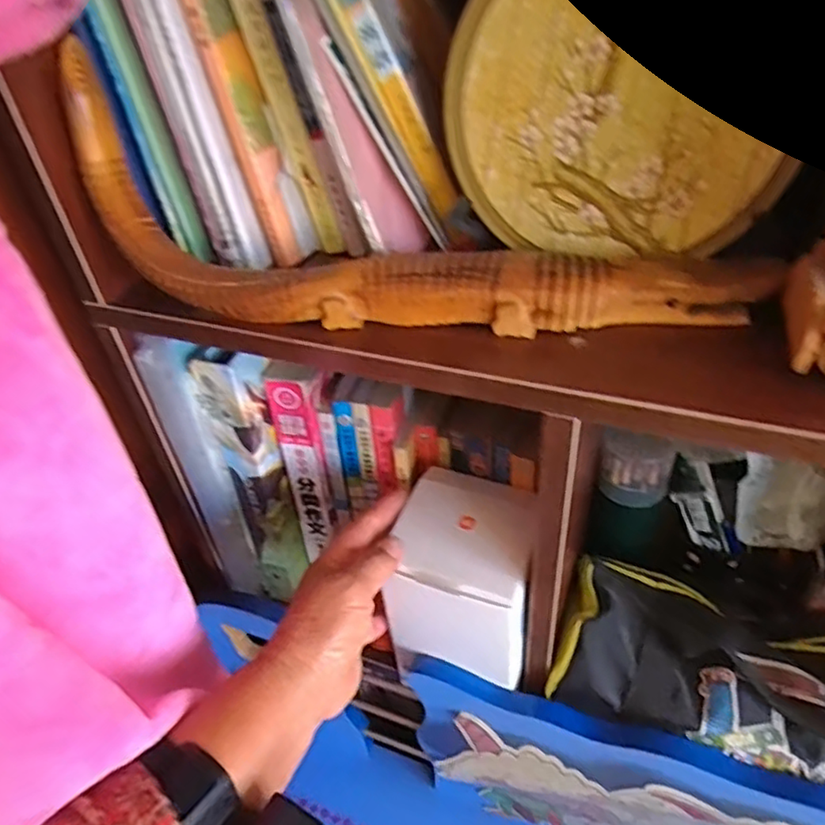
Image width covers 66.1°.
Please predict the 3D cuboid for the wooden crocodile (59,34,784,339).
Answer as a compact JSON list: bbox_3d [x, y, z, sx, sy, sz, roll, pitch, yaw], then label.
[{"bbox_3d":[-0.004,-0.101,0.315,0.356,0.118,0.053,5,41,14],"label":"wooden crocodile"}]

